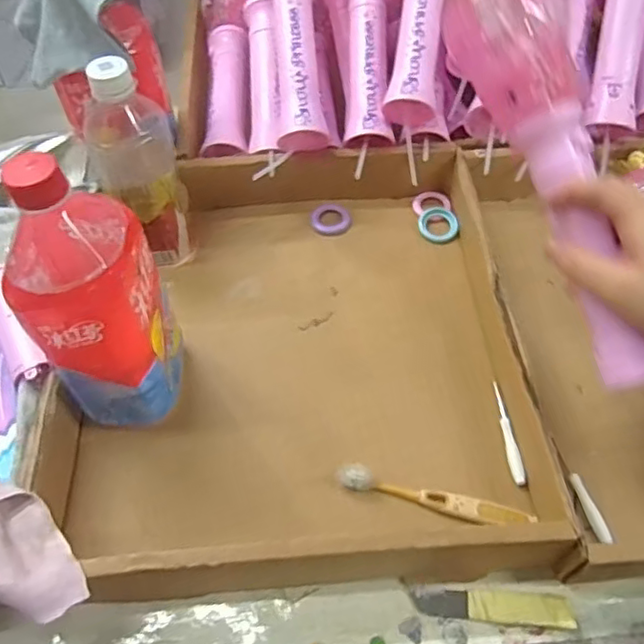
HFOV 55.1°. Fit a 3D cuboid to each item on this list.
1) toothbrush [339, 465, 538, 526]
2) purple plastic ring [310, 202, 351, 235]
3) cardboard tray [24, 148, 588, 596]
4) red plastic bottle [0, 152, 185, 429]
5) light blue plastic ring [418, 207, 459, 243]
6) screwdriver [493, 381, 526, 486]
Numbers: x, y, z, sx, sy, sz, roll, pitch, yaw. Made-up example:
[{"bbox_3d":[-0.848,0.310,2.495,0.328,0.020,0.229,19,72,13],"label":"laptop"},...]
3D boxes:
[{"bbox_3d":[0.077,0.126,0.435,0.135,0.013,0.020,16,58,11],"label":"toothbrush"},{"bbox_3d":[0.009,-0.101,0.607,0.040,0.006,0.039,0,56,1],"label":"purple plastic ring"},{"bbox_3d":[-0.024,0.004,0.500,0.345,0.061,0.388,-4,56,-2],"label":"cardboard tray"},{"bbox_3d":[-0.151,-0.016,0.408,0.077,0.203,0.087,-2,56,0],"label":"red plastic bottle"},{"bbox_3d":[0.111,-0.093,0.589,0.036,0.005,0.040,-7,56,-3],"label":"light blue plastic ring"},{"bbox_3d":[0.139,0.082,0.466,0.009,0.005,0.084,-4,56,-2],"label":"screwdriver"}]

